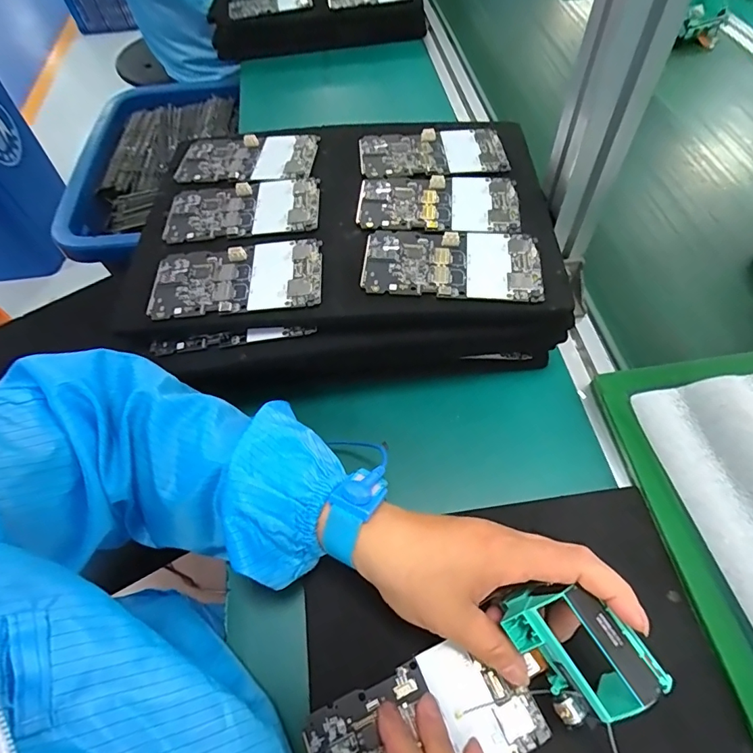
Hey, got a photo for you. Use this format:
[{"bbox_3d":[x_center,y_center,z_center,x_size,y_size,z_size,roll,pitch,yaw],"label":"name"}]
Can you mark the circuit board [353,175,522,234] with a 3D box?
[{"bbox_3d":[0.051,-0.143,0.379,0.130,0.004,0.068,-2,59,3],"label":"circuit board"}]

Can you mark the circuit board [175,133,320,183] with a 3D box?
[{"bbox_3d":[-0.121,-0.203,0.432,0.126,0.010,0.067,0,59,4],"label":"circuit board"}]

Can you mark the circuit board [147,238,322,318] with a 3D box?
[{"bbox_3d":[-0.107,-0.077,0.352,0.129,0.007,0.064,-4,59,2],"label":"circuit board"}]

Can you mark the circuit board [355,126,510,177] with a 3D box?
[{"bbox_3d":[0.050,-0.204,0.418,0.127,0.009,0.066,-4,59,2],"label":"circuit board"}]

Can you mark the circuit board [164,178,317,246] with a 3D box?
[{"bbox_3d":[-0.114,-0.144,0.392,0.127,0.004,0.067,-2,59,3],"label":"circuit board"}]

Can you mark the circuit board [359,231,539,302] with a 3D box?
[{"bbox_3d":[0.056,-0.085,0.346,0.128,0.004,0.066,2,59,5],"label":"circuit board"}]

